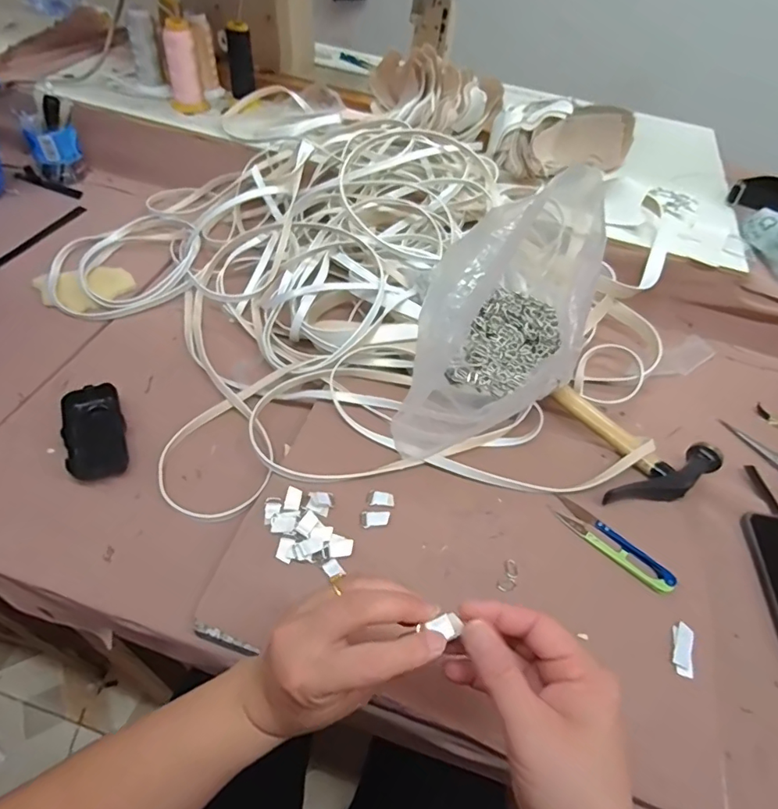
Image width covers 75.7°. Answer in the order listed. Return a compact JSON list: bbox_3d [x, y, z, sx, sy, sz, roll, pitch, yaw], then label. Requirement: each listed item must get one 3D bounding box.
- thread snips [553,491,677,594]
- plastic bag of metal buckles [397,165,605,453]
[{"bbox_3d":[0.207,0.128,0.462,0.115,0.006,0.027,37,56,22],"label":"thread snips"},{"bbox_3d":[0.139,-0.117,0.580,0.170,0.094,0.416,22,54,14],"label":"plastic bag of metal buckles"}]

